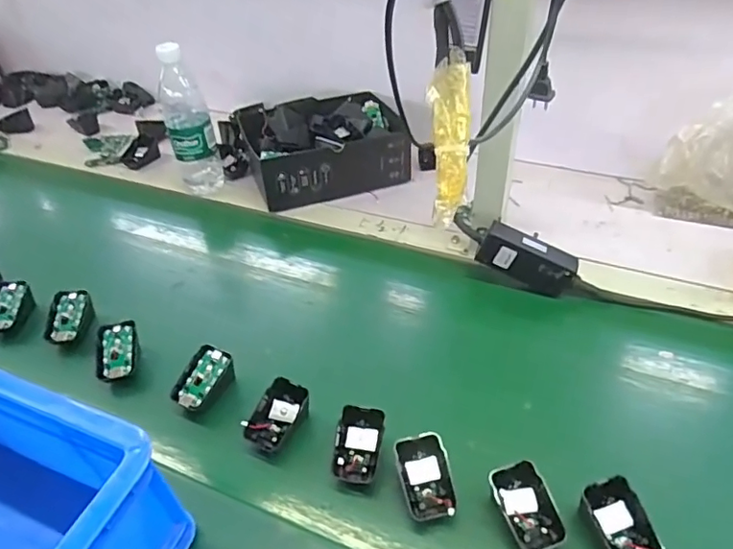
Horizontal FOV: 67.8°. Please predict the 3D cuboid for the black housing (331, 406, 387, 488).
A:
[{"bbox_3d":[-0.008,0.165,0.515,0.050,0.050,0.064,3,38,10],"label":"black housing"}]

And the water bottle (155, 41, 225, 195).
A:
[{"bbox_3d":[-0.273,-0.229,0.842,0.067,0.224,0.060,-15,38,-14],"label":"water bottle"}]

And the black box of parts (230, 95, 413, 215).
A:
[{"bbox_3d":[-0.073,-0.215,0.899,0.239,0.105,0.199,-15,38,-14],"label":"black box of parts"}]

